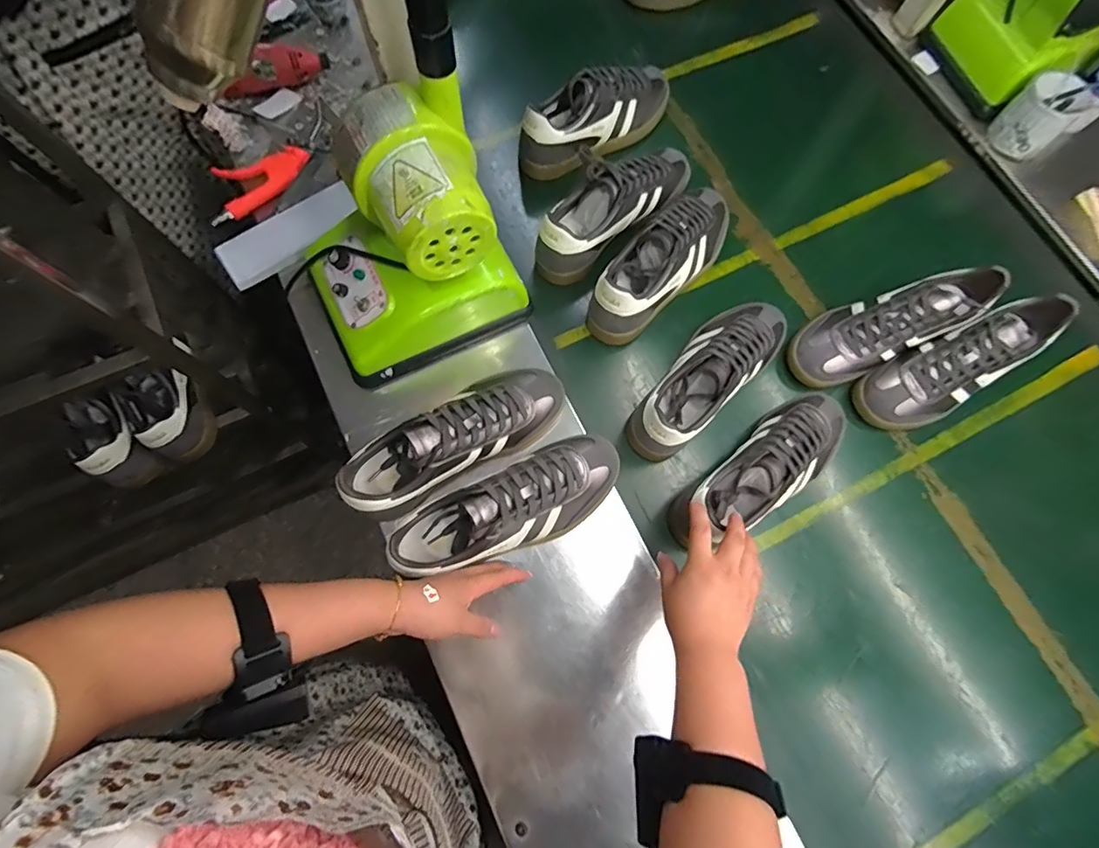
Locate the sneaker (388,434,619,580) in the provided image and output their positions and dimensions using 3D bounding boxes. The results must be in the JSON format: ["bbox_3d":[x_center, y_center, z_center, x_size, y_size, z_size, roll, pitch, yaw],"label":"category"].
[{"bbox_3d":[-0.039,0.091,0.534,0.254,0.094,0.079,-23,69,-13],"label":"sneaker"}]

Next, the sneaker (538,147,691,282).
[{"bbox_3d":[0.086,-0.307,0.684,0.275,0.096,0.098,-42,73,-15],"label":"sneaker"}]

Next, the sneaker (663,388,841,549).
[{"bbox_3d":[0.255,0.053,0.588,0.258,0.092,0.090,-35,71,-12],"label":"sneaker"}]

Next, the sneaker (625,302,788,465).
[{"bbox_3d":[0.204,-0.064,0.632,0.096,0.100,0.257,39,73,15],"label":"sneaker"}]

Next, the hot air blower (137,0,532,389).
[{"bbox_3d":[-0.168,-0.253,0.415,0.214,0.510,0.164,-30,70,-11],"label":"hot air blower"}]

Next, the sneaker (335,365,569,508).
[{"bbox_3d":[-0.104,0.011,0.552,0.257,0.081,0.083,-32,70,-11],"label":"sneaker"}]

